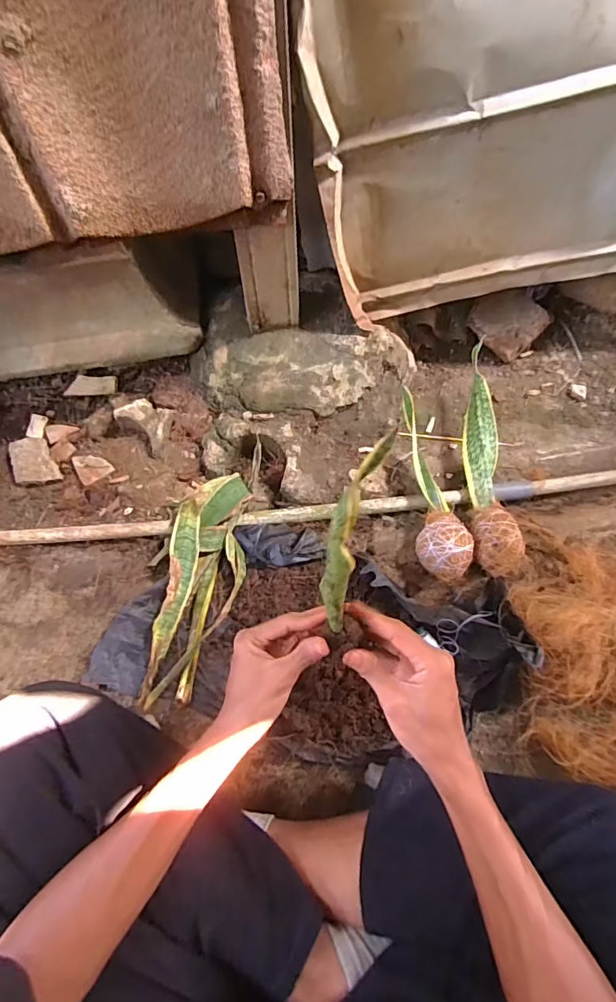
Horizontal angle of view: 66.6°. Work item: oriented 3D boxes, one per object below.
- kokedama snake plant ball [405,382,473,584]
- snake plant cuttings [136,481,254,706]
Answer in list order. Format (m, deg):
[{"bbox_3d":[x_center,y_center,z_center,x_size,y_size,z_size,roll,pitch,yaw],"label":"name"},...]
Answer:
[{"bbox_3d":[0.186,-0.027,0.700,0.071,0.071,0.296,-2,69,0],"label":"kokedama snake plant ball"},{"bbox_3d":[-0.148,0.111,0.645,0.104,0.049,0.324,9,69,4],"label":"snake plant cuttings"}]

